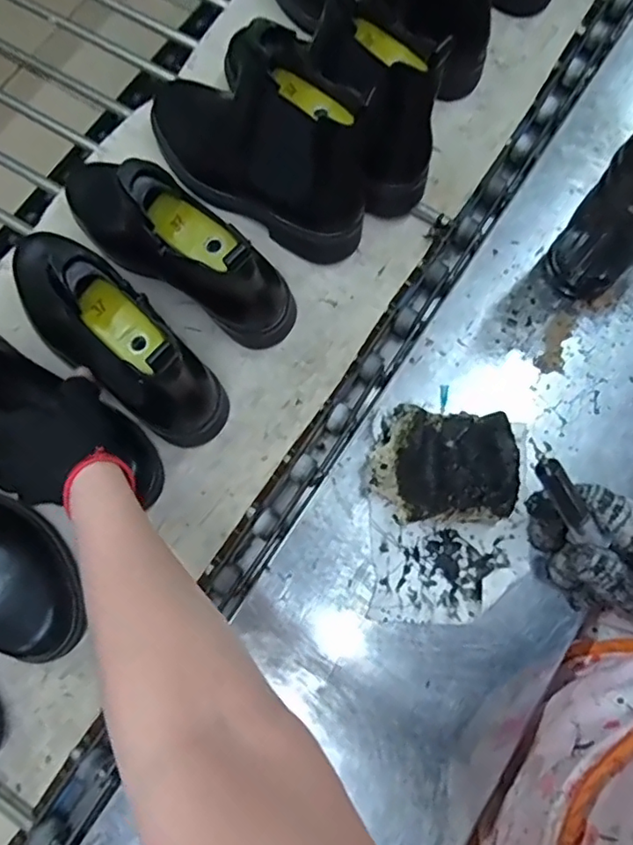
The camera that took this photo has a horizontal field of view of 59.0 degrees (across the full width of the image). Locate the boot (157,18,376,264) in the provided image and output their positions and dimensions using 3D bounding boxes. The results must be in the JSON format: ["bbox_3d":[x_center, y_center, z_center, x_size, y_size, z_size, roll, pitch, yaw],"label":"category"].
[{"bbox_3d":[-0.060,-0.257,0.499,0.237,0.162,0.093,40,80,12],"label":"boot"}]

